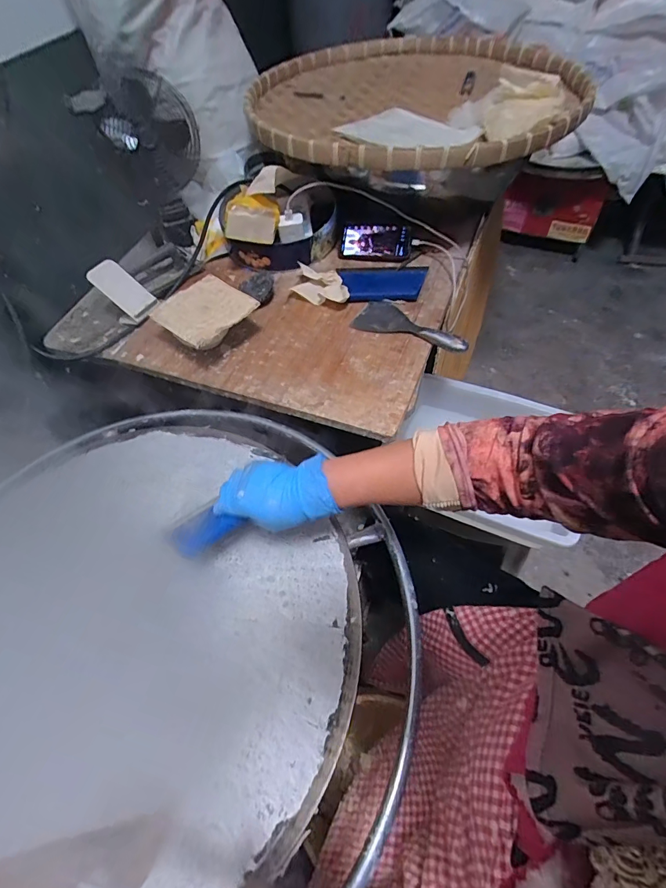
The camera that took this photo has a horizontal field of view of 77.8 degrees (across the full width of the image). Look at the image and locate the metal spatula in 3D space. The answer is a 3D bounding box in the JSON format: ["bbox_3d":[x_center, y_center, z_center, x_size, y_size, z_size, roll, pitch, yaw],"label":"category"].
[{"bbox_3d":[0.153,-0.233,0.786,0.218,0.020,0.084,21,59,17],"label":"metal spatula"}]

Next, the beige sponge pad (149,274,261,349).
[{"bbox_3d":[-0.235,-0.243,0.754,0.154,0.023,0.147,36,65,25],"label":"beige sponge pad"}]

